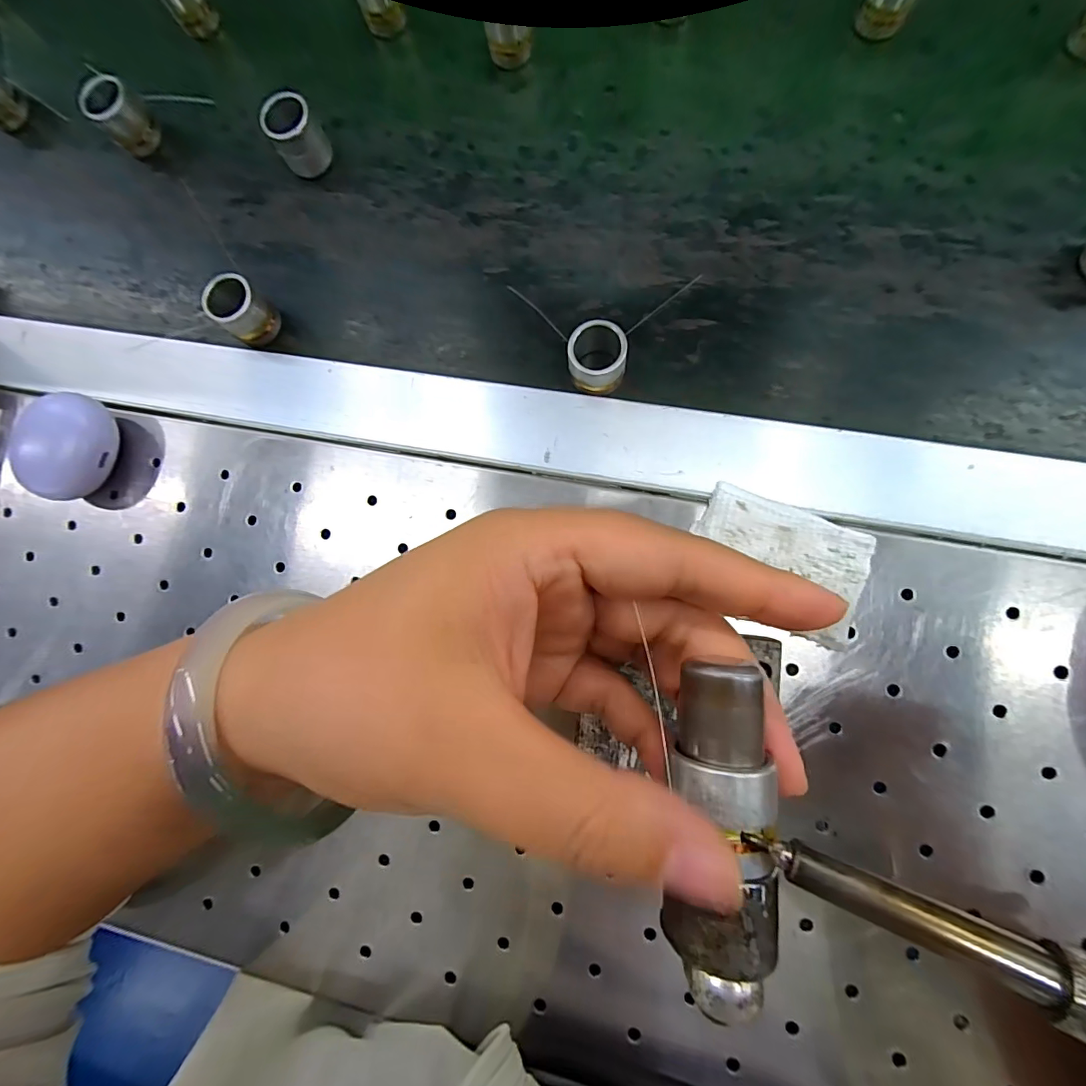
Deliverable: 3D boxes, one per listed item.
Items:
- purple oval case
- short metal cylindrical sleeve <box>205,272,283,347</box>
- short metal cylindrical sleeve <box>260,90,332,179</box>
[{"bbox_3d":[-0.234,-0.048,0.231,0.035,0.026,0.050,-8,83,6],"label":"purple oval case"},{"bbox_3d":[-0.150,-0.117,0.229,0.023,0.023,0.023,-1,84,7],"label":"short metal cylindrical sleeve"},{"bbox_3d":[-0.125,-0.208,0.237,0.024,0.026,0.020,-32,81,3],"label":"short metal cylindrical sleeve"}]

